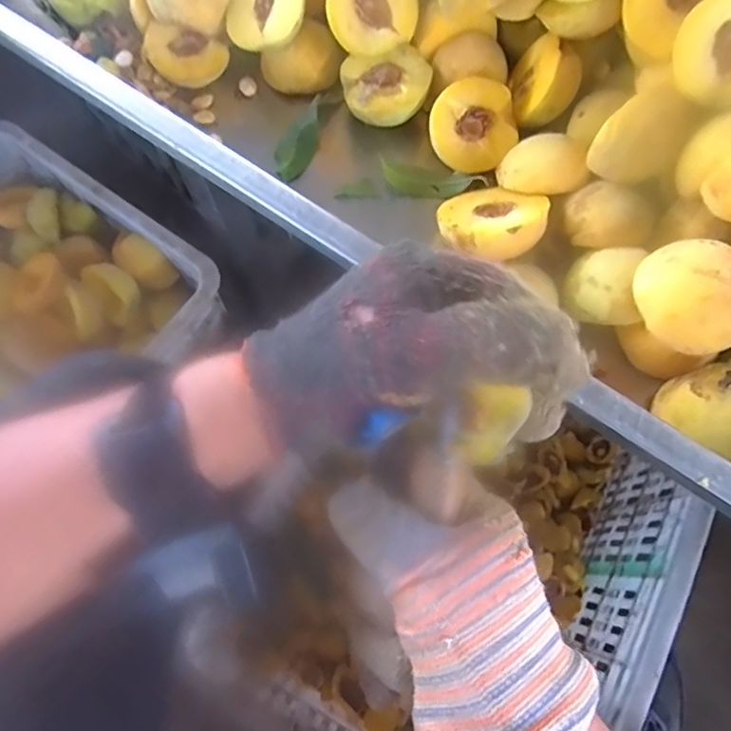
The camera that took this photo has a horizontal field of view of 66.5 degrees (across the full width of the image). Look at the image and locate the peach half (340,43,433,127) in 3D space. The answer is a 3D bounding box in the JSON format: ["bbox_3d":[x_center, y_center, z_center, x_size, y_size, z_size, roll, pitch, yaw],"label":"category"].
[{"bbox_3d":[0.017,-0.220,0.437,0.067,0.026,0.053,-7,68,-2],"label":"peach half"}]

